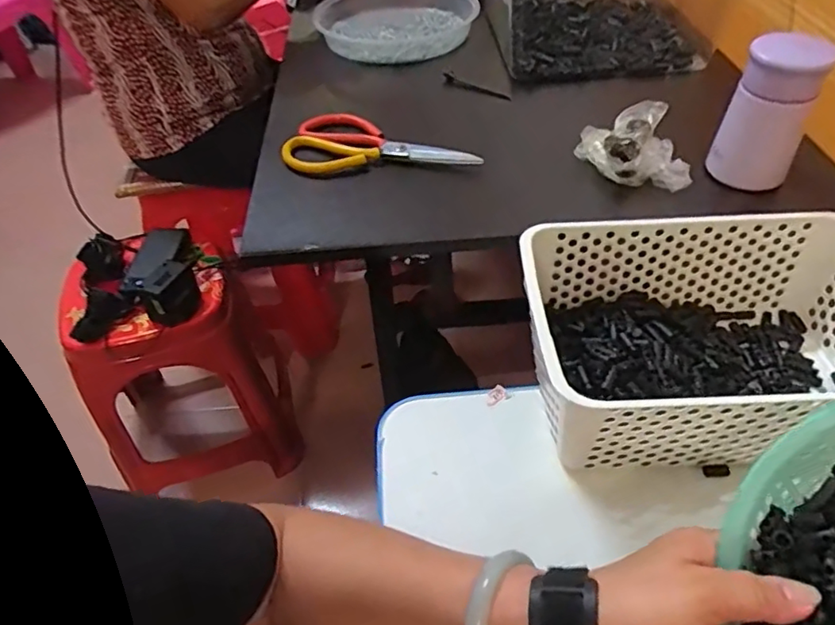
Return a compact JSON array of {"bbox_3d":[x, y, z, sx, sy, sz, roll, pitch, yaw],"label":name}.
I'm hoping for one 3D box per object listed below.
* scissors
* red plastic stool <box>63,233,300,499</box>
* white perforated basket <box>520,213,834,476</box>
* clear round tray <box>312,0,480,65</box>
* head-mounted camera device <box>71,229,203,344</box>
[{"bbox_3d":[-0.036,-0.187,0.638,0.209,0.021,0.106,5,47,9],"label":"scissors"},{"bbox_3d":[-0.431,0.112,1.100,0.291,0.400,0.330,-20,48,-15],"label":"red plastic stool"},{"bbox_3d":[0.251,0.023,0.498,0.303,0.108,0.198,-2,46,2],"label":"white perforated basket"},{"bbox_3d":[-0.036,-0.418,0.836,0.206,0.040,0.218,-2,46,2],"label":"clear round tray"},{"bbox_3d":[-0.468,-0.068,0.968,0.189,0.082,0.237,-16,47,-12],"label":"head-mounted camera device"}]

